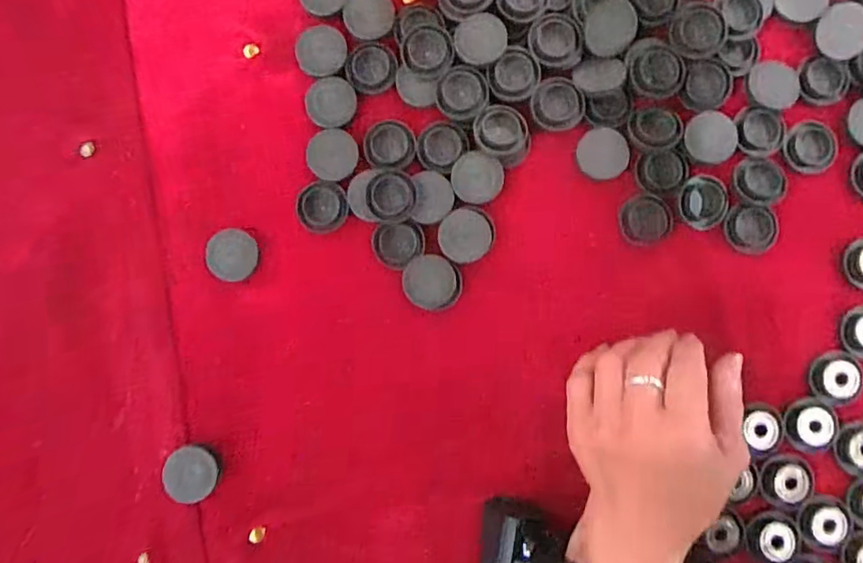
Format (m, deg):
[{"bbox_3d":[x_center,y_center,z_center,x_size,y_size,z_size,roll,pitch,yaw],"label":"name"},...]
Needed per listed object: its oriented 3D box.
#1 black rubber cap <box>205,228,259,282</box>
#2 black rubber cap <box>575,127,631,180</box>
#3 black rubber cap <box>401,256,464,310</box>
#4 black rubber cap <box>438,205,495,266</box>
[{"bbox_3d":[-0.127,-0.017,0.349,0.032,0.005,0.033,0,87,-1],"label":"black rubber cap"},{"bbox_3d":[0.110,-0.081,0.347,0.034,0.004,0.032,0,87,-1],"label":"black rubber cap"},{"bbox_3d":[0.001,0.001,0.344,0.036,0.006,0.033,0,87,-1],"label":"black rubber cap"},{"bbox_3d":[0.022,-0.029,0.345,0.035,0.004,0.034,0,87,-1],"label":"black rubber cap"}]

